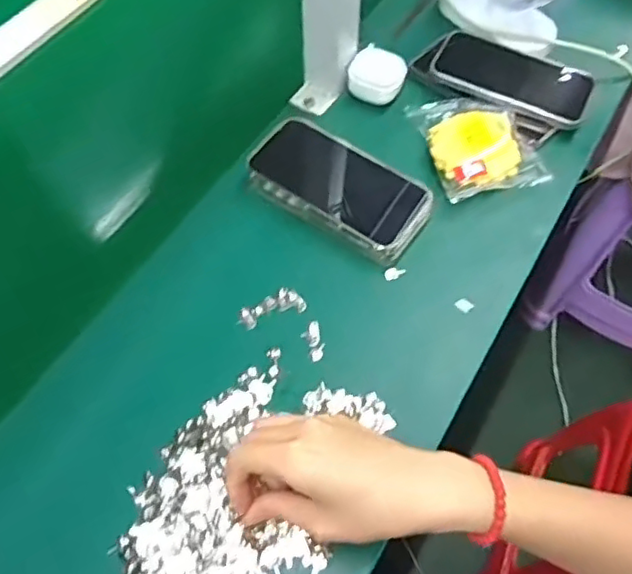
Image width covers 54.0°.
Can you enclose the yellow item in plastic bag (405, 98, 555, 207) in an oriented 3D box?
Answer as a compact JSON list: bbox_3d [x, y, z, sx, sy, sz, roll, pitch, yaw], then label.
[{"bbox_3d":[0.152,-0.136,0.581,0.095,0.025,0.124,-14,61,-7],"label":"yellow item in plastic bag"}]

